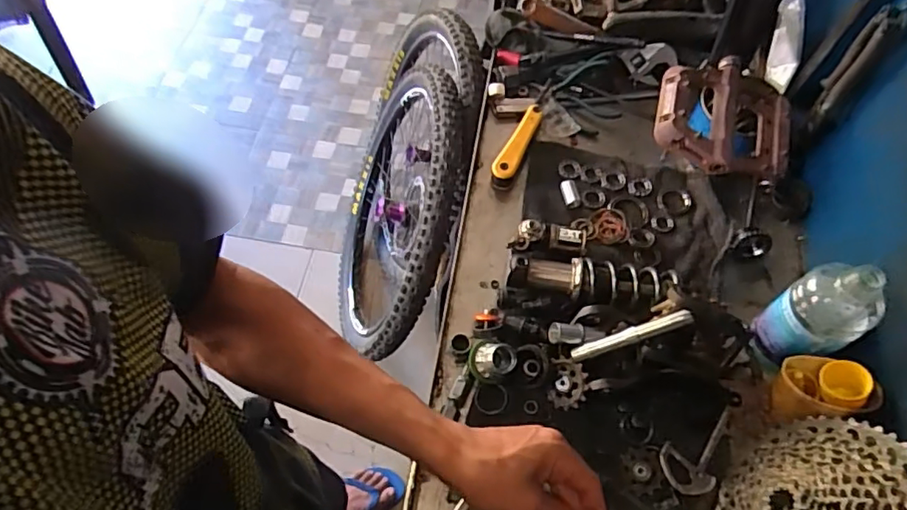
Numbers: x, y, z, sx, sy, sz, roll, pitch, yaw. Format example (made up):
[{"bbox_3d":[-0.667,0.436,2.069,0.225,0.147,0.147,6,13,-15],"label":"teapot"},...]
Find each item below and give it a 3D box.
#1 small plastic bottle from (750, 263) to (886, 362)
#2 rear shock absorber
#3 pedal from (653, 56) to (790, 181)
[{"bbox_3d":[0.363,0.058,0.562,0.058,0.136,0.070,-30,66,-16],"label":"small plastic bottle"},{"bbox_3d":[0.161,0.033,0.658,0.192,0.042,0.055,6,62,2],"label":"rear shock absorber"},{"bbox_3d":[0.224,-0.115,0.470,0.109,0.028,0.104,11,62,5],"label":"pedal"}]

